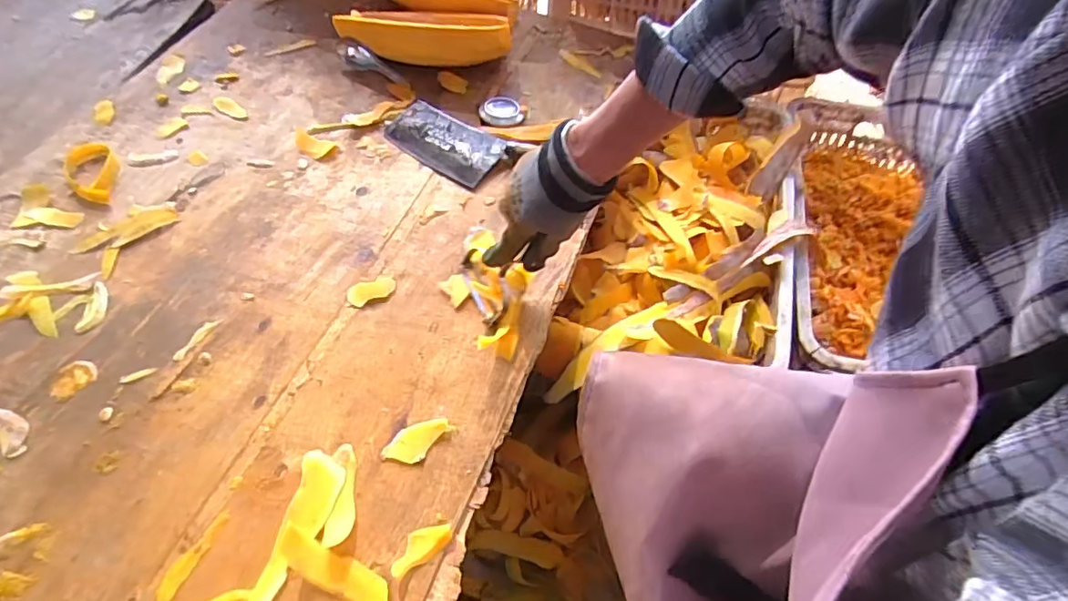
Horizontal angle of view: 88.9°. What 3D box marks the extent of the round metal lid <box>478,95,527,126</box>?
[{"bbox_3d":[-0.044,-0.264,0.763,0.064,0.014,0.061,0,55,0],"label":"round metal lid"}]

